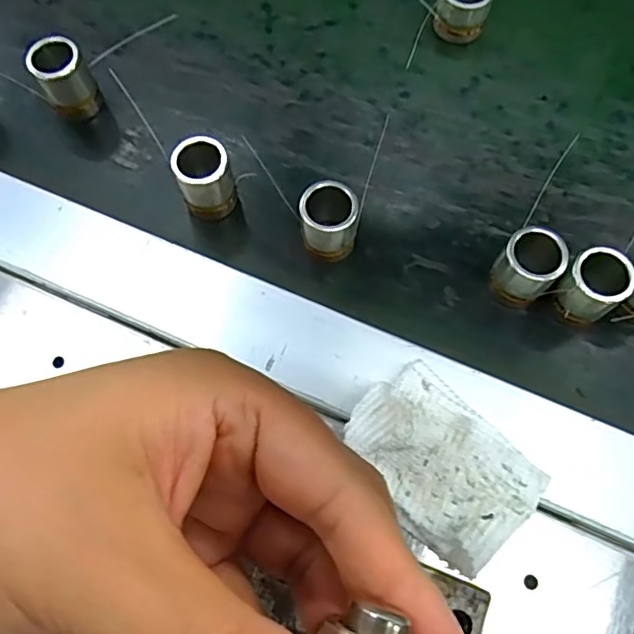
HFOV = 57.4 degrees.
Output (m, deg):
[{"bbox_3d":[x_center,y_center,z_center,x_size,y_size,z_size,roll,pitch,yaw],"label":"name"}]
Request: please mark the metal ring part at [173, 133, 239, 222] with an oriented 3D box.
[{"bbox_3d":[-0.047,-0.058,0.248,0.022,0.034,0.020,0,74,0],"label":"metal ring part"}]

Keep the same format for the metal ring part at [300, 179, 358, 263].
[{"bbox_3d":[0.005,-0.038,0.241,0.022,0.032,0.023,4,74,1],"label":"metal ring part"}]

